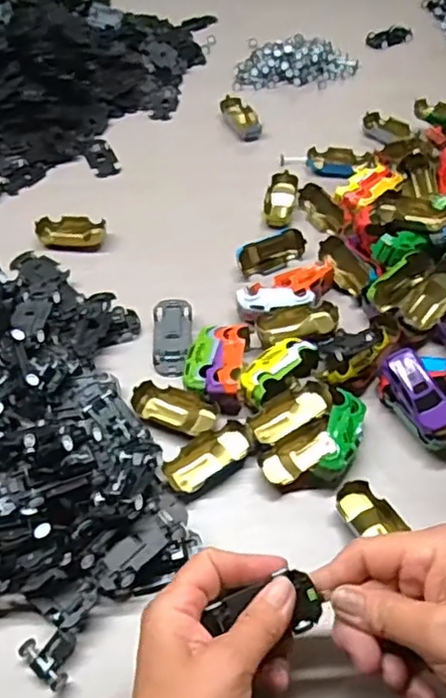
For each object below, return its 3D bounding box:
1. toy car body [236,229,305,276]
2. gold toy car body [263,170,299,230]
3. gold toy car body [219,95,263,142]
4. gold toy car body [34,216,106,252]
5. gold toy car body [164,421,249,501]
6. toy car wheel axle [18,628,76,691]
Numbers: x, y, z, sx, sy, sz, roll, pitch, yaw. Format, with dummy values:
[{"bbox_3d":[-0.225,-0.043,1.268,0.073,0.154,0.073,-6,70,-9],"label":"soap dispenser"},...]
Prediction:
[{"bbox_3d":[0.043,-0.087,0.556,0.065,0.017,0.031,-21,54,-15],"label":"toy car body"},{"bbox_3d":[0.055,-0.144,0.602,0.029,0.015,0.062,7,52,7],"label":"gold toy car body"},{"bbox_3d":[0.022,-0.256,0.692,0.030,0.019,0.057,-21,54,-15],"label":"gold toy car body"},{"bbox_3d":[-0.140,-0.106,0.575,0.061,0.015,0.033,-2,52,0],"label":"gold toy car body"},{"bbox_3d":[-0.010,0.075,0.430,0.062,0.014,0.028,-32,57,-22],"label":"gold toy car body"},{"bbox_3d":[-0.095,0.171,0.354,0.031,0.012,0.026,32,59,24],"label":"toy car wheel axle"}]

